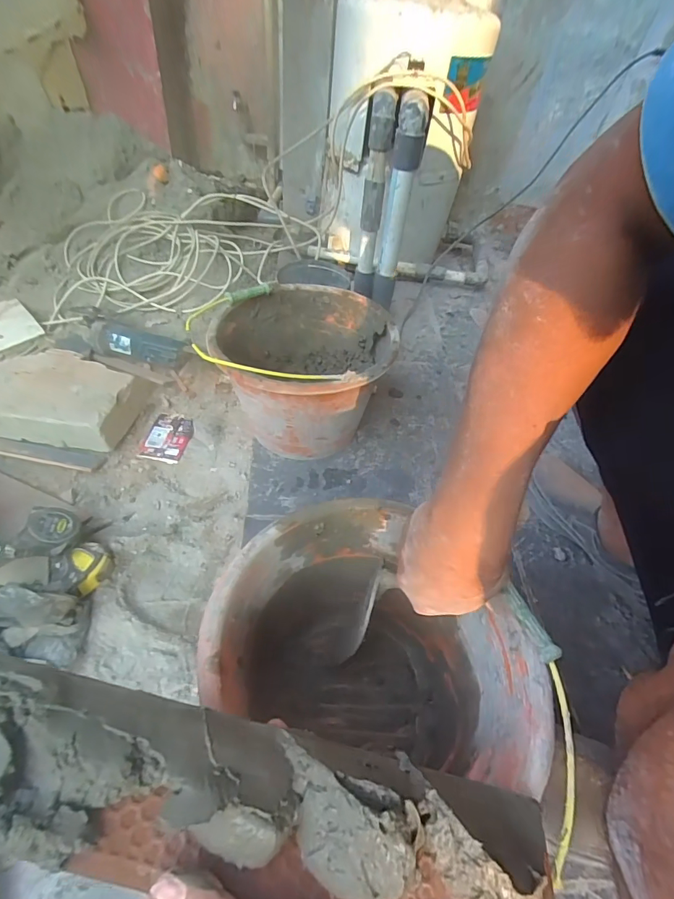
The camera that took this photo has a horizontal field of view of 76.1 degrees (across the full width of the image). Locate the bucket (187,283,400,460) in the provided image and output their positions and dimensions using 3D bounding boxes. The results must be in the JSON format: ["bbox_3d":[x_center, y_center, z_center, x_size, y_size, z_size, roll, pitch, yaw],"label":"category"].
[{"bbox_3d":[-0.053,-0.131,0.707,0.264,0.192,0.277,1,50,-1],"label":"bucket"}]

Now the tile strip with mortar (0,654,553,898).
[{"bbox_3d":[-0.068,0.189,0.236,0.387,0.042,0.081,14,50,1],"label":"tile strip with mortar"}]

